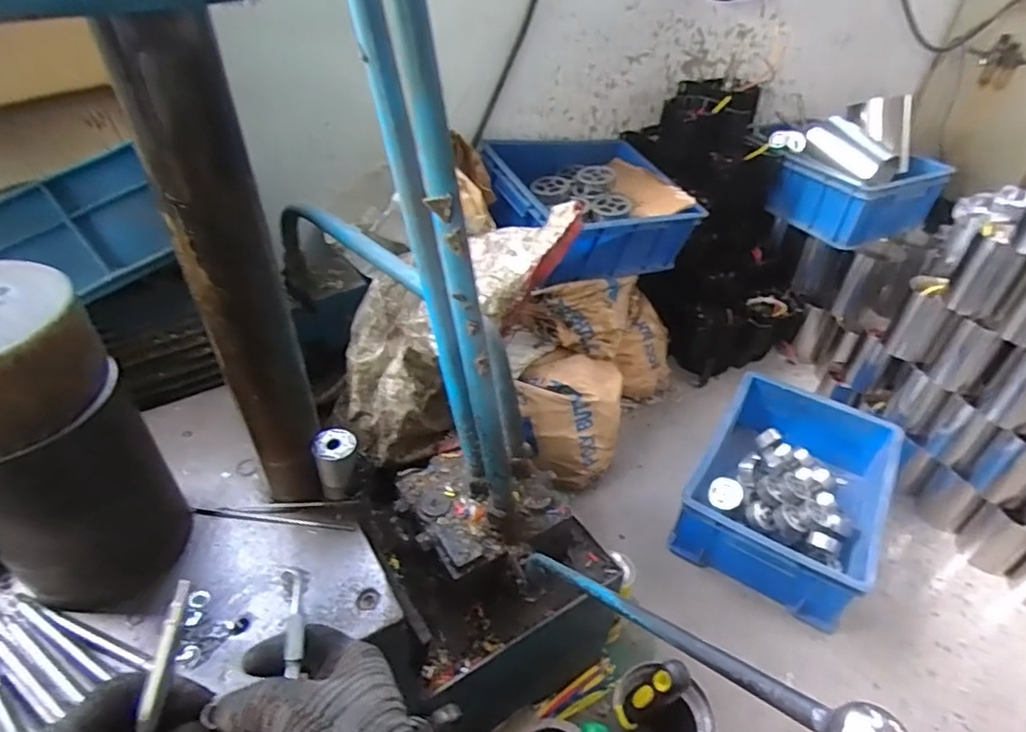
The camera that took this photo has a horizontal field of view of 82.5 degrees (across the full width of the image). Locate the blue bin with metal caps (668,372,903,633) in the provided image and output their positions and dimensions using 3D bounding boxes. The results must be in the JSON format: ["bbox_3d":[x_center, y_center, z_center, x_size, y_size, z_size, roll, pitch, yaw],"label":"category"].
[{"bbox_3d":[0.502,0.225,1.074,0.300,0.141,0.423,25,45,25],"label":"blue bin with metal caps"}]

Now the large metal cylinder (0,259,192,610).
[{"bbox_3d":[-0.371,0.080,0.469,0.130,0.277,0.138,31,48,30],"label":"large metal cylinder"}]

